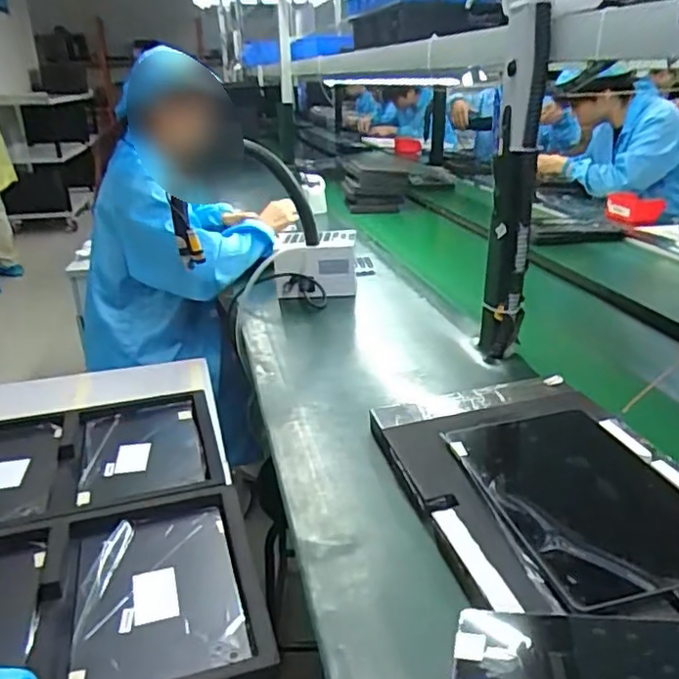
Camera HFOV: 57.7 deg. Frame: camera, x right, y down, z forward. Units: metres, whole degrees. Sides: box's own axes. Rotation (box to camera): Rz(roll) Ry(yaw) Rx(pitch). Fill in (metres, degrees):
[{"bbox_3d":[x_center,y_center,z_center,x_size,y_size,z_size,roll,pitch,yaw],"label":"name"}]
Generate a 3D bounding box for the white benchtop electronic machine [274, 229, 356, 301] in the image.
[{"bbox_3d":[-0.047,-0.150,1.212,0.152,0.106,0.134,-2,23,-1],"label":"white benchtop electronic machine"}]

